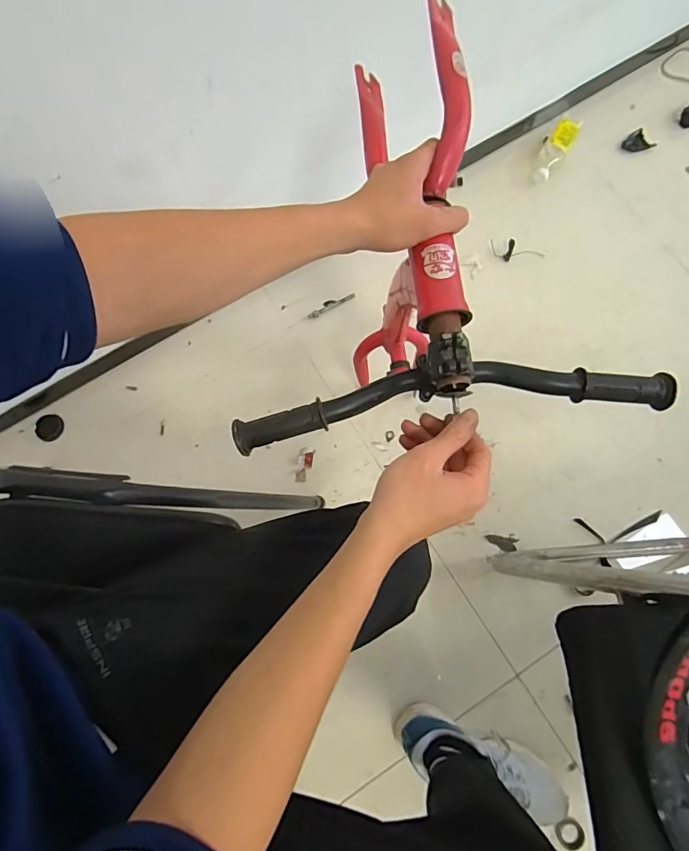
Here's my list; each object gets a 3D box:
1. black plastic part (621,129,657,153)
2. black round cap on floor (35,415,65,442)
[{"bbox_3d":[0.677,-0.648,1.087,0.065,0.014,0.054,-40,80,-8],"label":"black plastic part"},{"bbox_3d":[-0.599,0.005,0.956,0.055,0.013,0.052,0,77,0],"label":"black round cap on floor"}]

